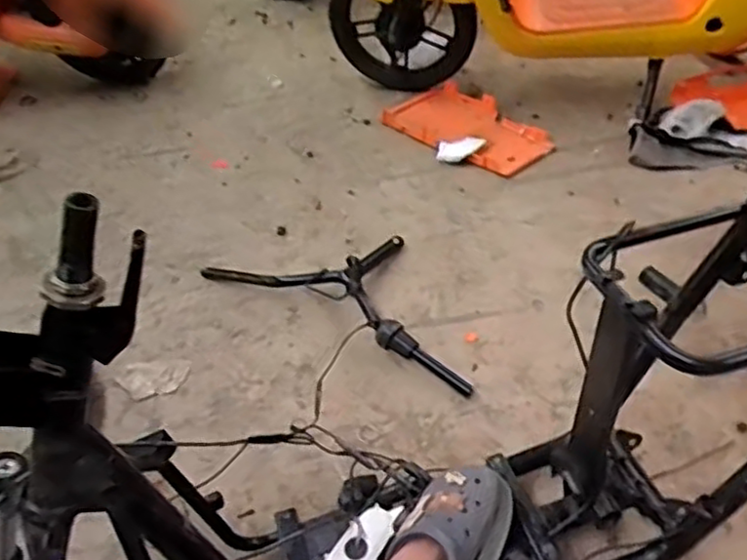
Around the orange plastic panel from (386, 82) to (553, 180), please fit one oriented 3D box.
[{"bbox_3d":[0.237,-0.388,1.702,0.251,0.044,0.405,-36,51,-28],"label":"orange plastic panel"}]

